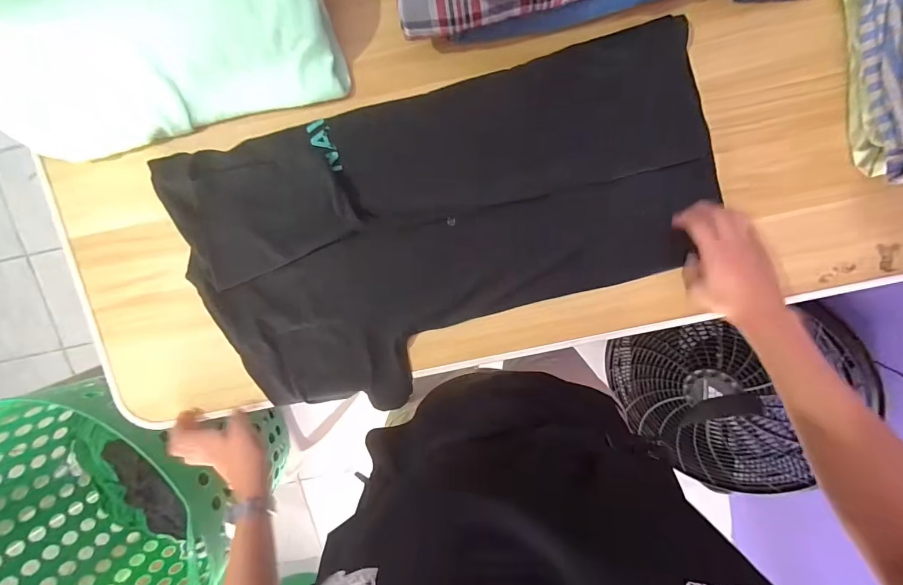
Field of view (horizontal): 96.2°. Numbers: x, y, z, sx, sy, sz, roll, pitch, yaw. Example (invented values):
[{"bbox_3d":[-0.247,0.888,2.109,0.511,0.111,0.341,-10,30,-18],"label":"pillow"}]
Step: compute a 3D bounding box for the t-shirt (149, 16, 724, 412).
[{"bbox_3d":[0.005,-0.077,0.448,0.567,0.027,0.292,-20,98,2],"label":"t-shirt"}]

